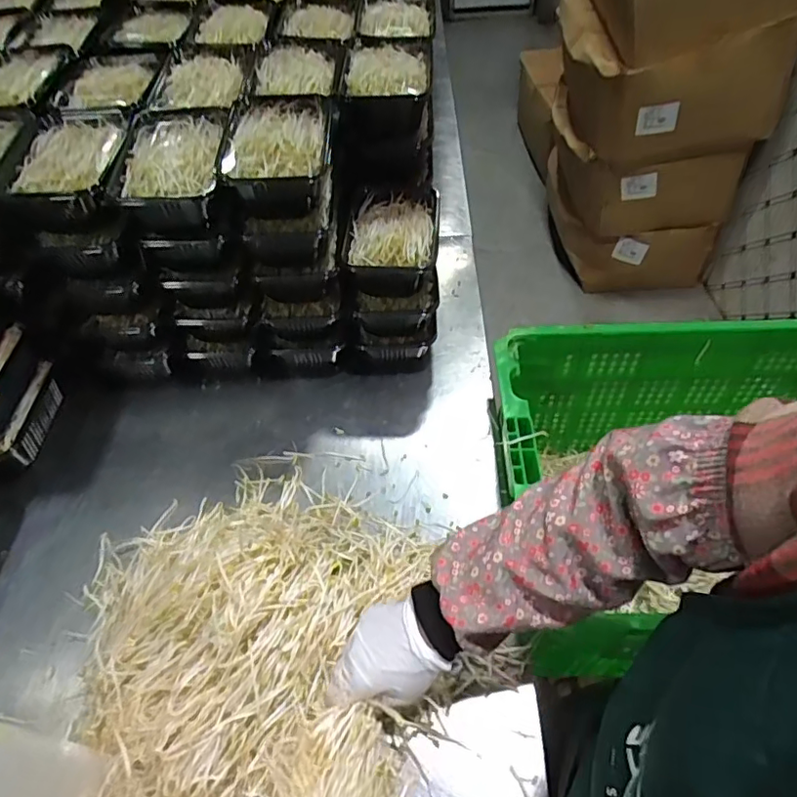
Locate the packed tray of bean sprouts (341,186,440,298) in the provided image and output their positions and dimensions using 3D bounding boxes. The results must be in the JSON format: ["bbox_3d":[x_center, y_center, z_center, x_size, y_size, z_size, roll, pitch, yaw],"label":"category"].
[{"bbox_3d":[-0.008,-0.211,0.748,0.120,0.060,0.169,2,52,5],"label":"packed tray of bean sprouts"}]

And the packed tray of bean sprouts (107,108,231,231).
[{"bbox_3d":[-0.263,-0.274,0.664,0.117,0.061,0.184,-5,52,-1],"label":"packed tray of bean sprouts"}]

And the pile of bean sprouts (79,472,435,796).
[{"bbox_3d":[-0.134,0.243,0.571,0.349,0.073,0.377,-2,52,2],"label":"pile of bean sprouts"}]

